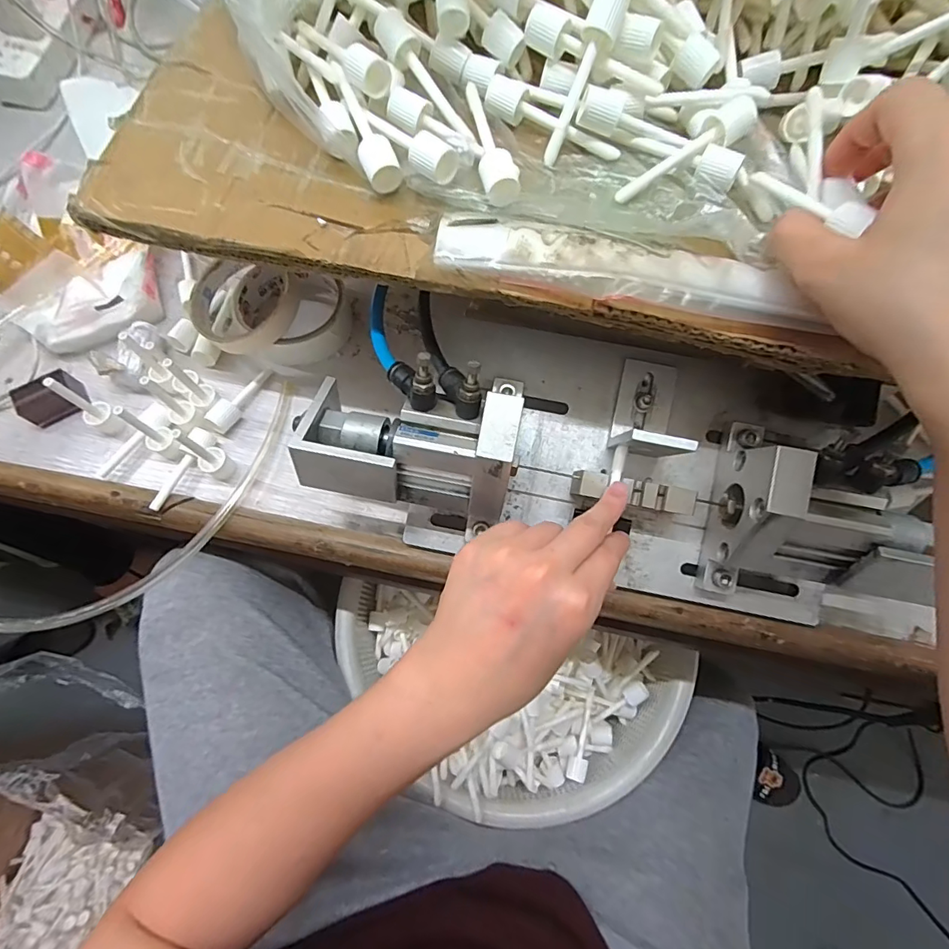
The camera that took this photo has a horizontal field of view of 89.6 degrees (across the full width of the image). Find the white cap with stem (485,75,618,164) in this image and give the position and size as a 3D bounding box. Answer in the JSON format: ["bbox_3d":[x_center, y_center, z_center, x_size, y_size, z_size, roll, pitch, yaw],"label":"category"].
[{"bbox_3d":[0.045,-0.199,0.269,0.082,0.017,0.017,24,72,7],"label":"white cap with stem"}]

